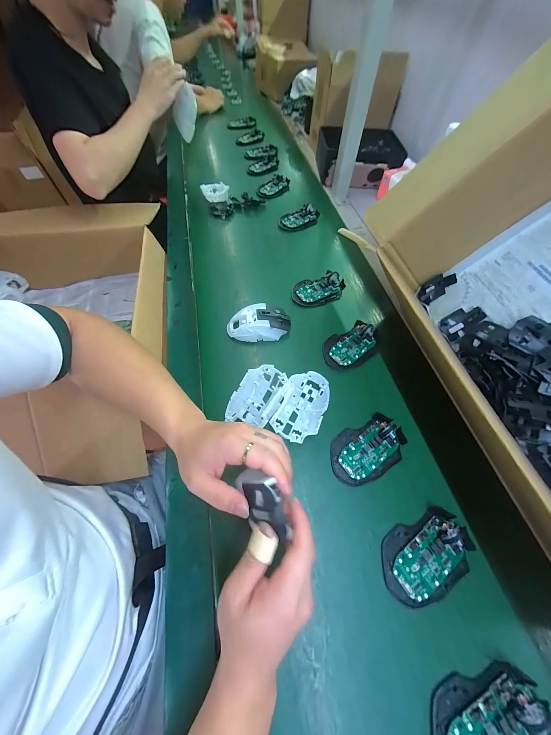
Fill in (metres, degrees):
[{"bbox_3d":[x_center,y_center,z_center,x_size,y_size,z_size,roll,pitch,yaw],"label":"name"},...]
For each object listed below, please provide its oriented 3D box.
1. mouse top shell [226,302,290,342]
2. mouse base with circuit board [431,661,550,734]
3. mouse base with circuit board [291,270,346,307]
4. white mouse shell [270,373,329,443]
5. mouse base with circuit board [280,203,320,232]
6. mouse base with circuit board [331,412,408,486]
[{"bbox_3d":[-0.032,-0.083,0.465,0.115,0.033,0.059,-2,60,-1],"label":"mouse top shell"},{"bbox_3d":[0.204,0.339,0.232,0.113,0.019,0.071,-10,60,-5],"label":"mouse base with circuit board"},{"bbox_3d":[0.093,-0.165,0.525,0.113,0.027,0.067,-11,60,-6],"label":"mouse base with circuit board"},{"bbox_3d":[0.041,0.060,0.383,0.064,0.033,0.113,20,62,12],"label":"white mouse shell"},{"bbox_3d":[0.067,-0.397,0.663,0.113,0.029,0.061,-19,61,-10],"label":"mouse base with circuit board"},{"bbox_3d":[0.133,0.116,0.358,0.112,0.028,0.073,-22,62,-12],"label":"mouse base with circuit board"}]

